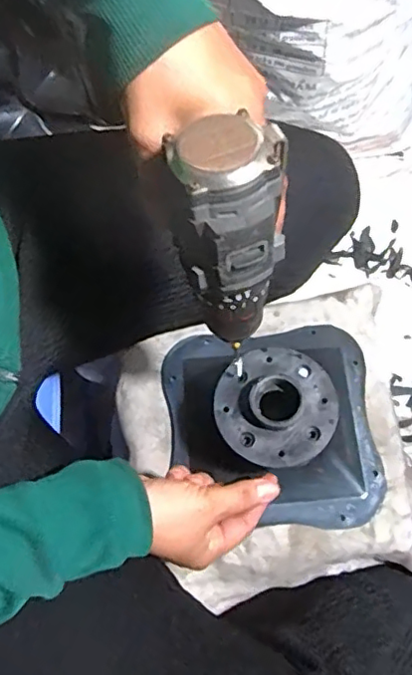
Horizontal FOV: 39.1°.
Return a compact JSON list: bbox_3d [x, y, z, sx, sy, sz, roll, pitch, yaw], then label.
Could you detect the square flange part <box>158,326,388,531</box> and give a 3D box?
[{"bbox_3d":[0.061,0.063,0.496,0.174,0.083,0.179,-4,68,1],"label":"square flange part"}]

